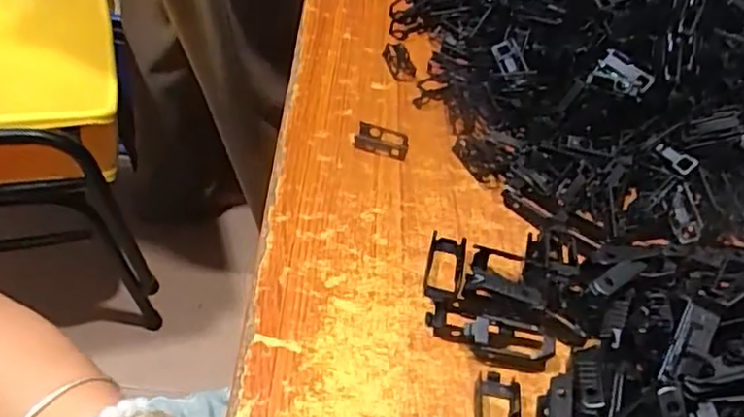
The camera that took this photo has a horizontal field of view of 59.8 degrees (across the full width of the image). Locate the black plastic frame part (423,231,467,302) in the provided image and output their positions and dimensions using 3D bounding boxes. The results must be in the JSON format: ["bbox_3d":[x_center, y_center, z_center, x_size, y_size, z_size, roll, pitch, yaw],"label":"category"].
[{"bbox_3d":[0.046,0.037,0.409,0.023,0.007,0.050,11,45,5],"label":"black plastic frame part"}]

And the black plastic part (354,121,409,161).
[{"bbox_3d":[0.007,-0.051,0.488,0.039,0.012,0.024,14,46,2],"label":"black plastic part"}]

